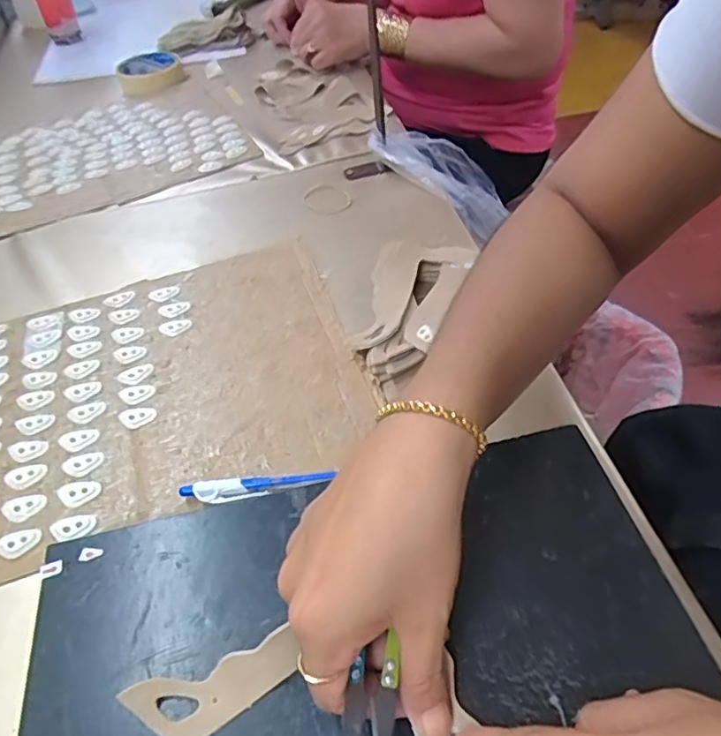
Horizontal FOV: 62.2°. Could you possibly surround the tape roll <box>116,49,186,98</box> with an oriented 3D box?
[{"bbox_3d":[-0.281,-0.397,0.800,0.085,0.026,0.099,-18,49,-11],"label":"tape roll"}]

